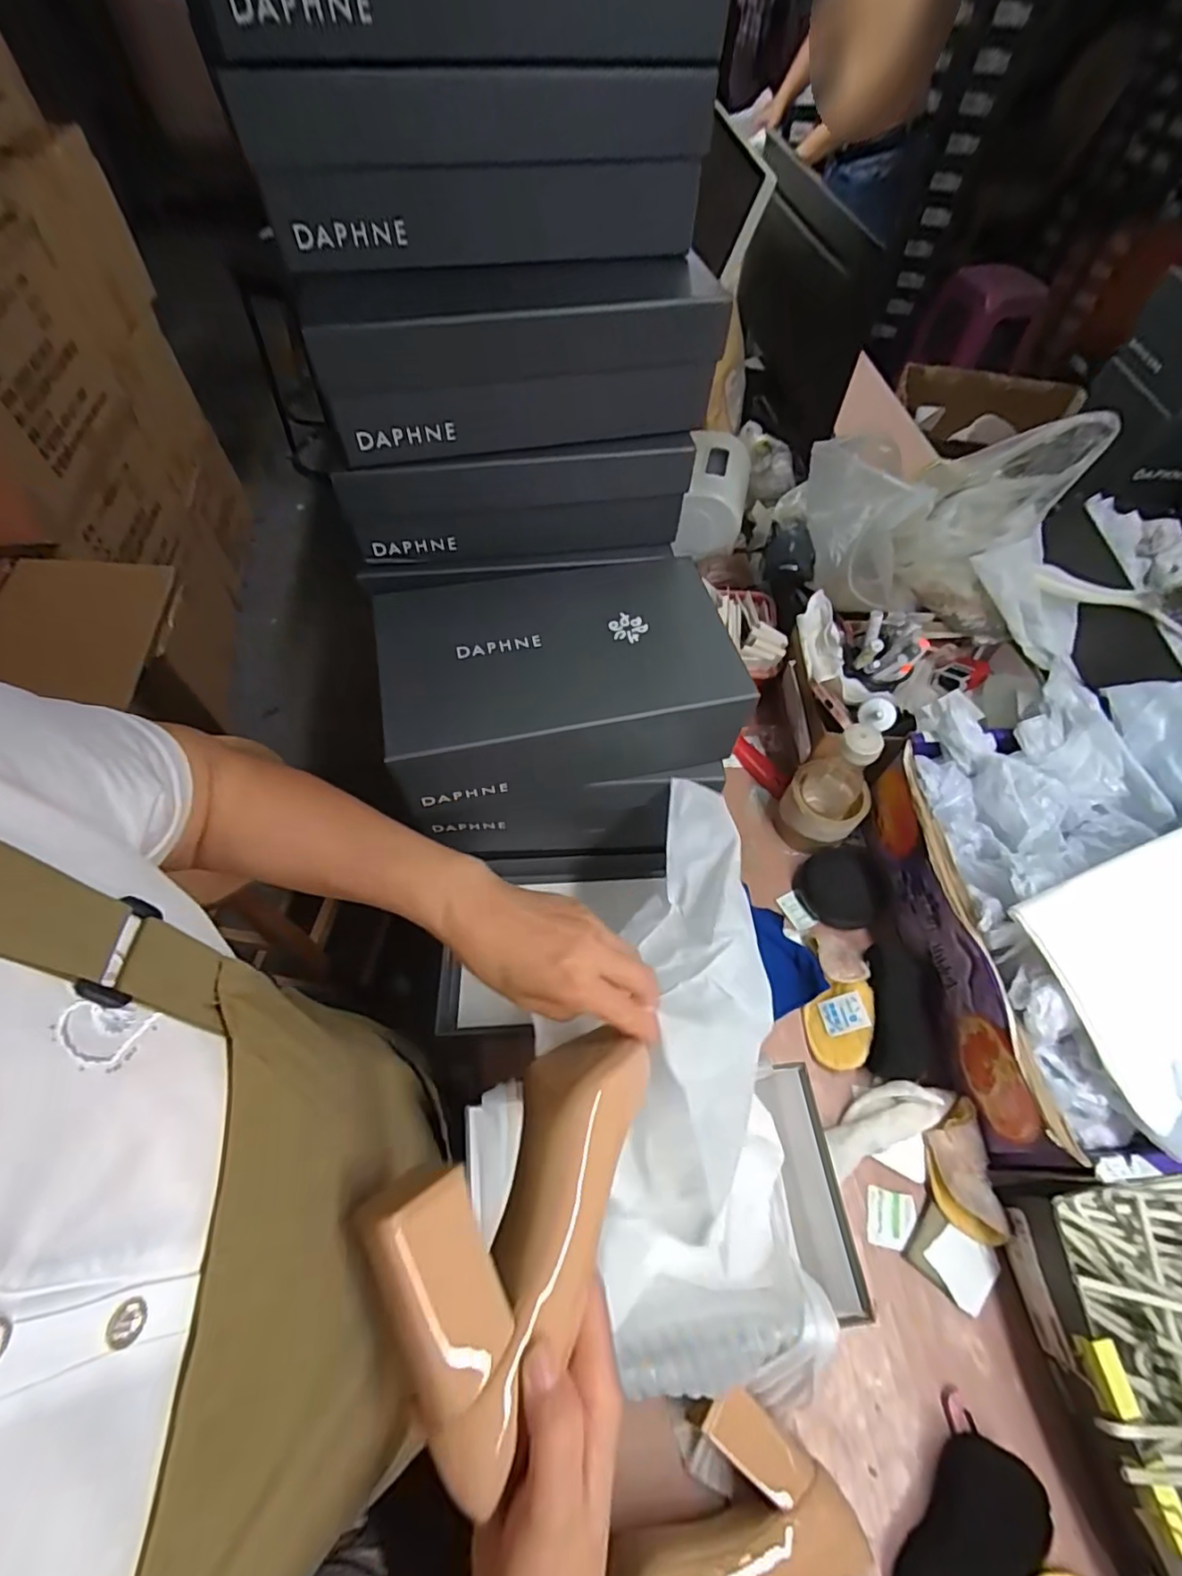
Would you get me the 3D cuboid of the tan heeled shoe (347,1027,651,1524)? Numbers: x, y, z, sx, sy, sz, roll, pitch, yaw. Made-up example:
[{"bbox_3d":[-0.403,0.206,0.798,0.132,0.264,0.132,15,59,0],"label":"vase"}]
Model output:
[{"bbox_3d":[-0.034,0.215,0.321,0.172,0.078,0.109,-27,84,-44],"label":"tan heeled shoe"}]

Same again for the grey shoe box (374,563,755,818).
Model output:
[{"bbox_3d":[-0.030,-0.103,0.550,0.294,0.099,0.185,-11,60,-8],"label":"grey shoe box"}]

